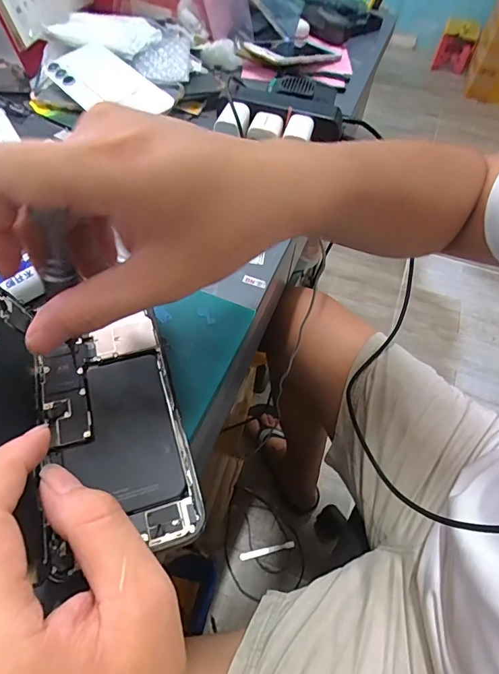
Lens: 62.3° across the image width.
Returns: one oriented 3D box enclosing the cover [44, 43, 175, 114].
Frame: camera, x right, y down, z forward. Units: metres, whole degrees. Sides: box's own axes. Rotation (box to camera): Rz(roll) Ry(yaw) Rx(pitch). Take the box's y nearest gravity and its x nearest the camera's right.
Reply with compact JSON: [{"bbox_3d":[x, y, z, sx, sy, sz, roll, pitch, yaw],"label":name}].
[{"bbox_3d":[-0.159,-0.277,0.448,0.072,0.012,0.158,-40,69,-15],"label":"cover"}]

